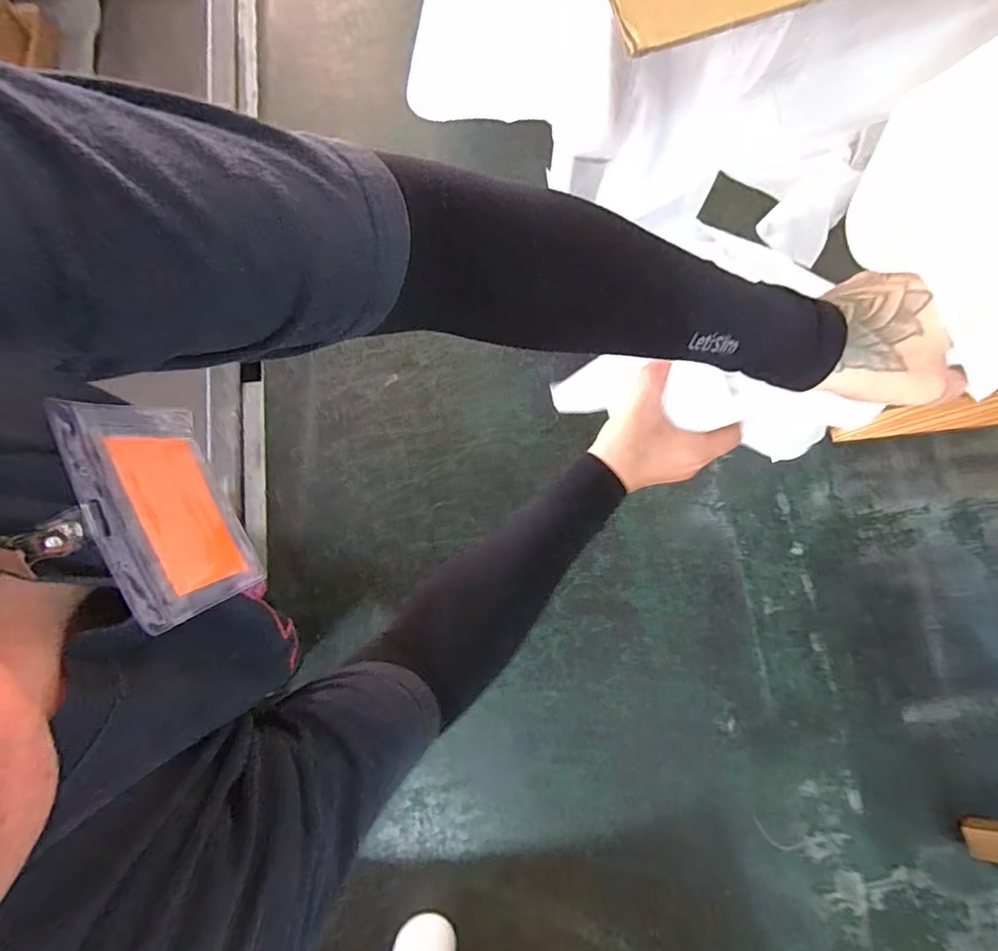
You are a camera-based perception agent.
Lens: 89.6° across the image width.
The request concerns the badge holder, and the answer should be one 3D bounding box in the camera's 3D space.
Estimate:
[{"bbox_3d":[-0.153,0.015,0.233,0.004,0.078,0.099,-22,92,10],"label":"badge holder"}]

